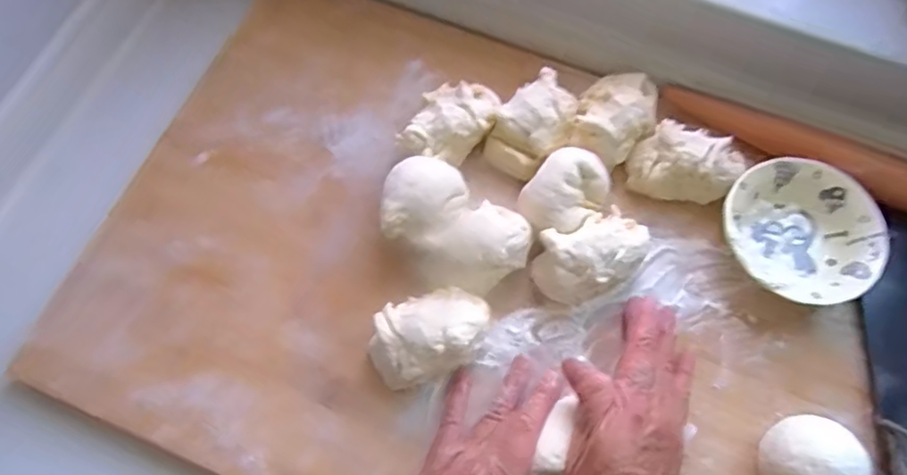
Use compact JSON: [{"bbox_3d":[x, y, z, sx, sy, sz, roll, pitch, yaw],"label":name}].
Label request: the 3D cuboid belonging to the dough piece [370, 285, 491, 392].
[{"bbox_3d":[-0.016,0.066,0.419,0.082,0.047,0.051,-22,70,-9],"label":"dough piece"}]

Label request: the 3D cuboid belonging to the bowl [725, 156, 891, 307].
[{"bbox_3d":[0.251,-0.002,0.453,0.105,0.036,0.108,0,71,-1],"label":"bowl"}]

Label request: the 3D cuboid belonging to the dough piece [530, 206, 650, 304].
[{"bbox_3d":[0.098,0.014,0.439,0.083,0.048,0.050,-19,70,-7],"label":"dough piece"}]

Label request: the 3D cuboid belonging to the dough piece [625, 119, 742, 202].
[{"bbox_3d":[0.175,-0.054,0.466,0.075,0.043,0.053,24,70,9],"label":"dough piece"}]

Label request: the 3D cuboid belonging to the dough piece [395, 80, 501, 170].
[{"bbox_3d":[0.000,-0.086,0.478,0.055,0.047,0.077,26,71,9],"label":"dough piece"}]

